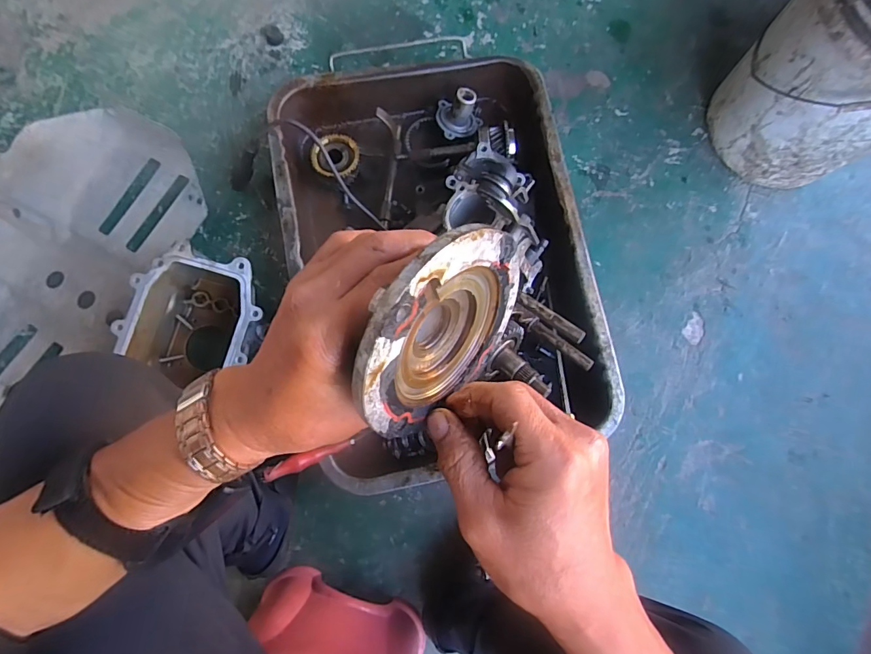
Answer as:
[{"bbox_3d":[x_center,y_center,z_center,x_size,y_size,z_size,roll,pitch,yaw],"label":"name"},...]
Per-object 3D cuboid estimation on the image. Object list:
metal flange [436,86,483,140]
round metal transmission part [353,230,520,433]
[{"bbox_3d":[0.043,-0.364,0.758,0.080,0.051,0.079,7,81,-2],"label":"metal flange"},{"bbox_3d":[0.001,-0.001,0.221,0.016,0.102,0.110,32,46,30],"label":"round metal transmission part"}]

